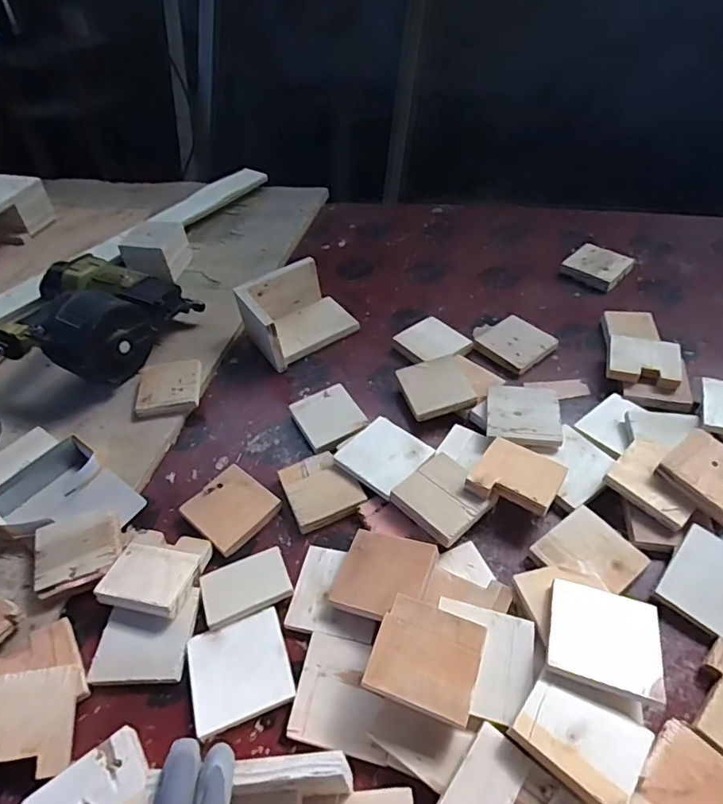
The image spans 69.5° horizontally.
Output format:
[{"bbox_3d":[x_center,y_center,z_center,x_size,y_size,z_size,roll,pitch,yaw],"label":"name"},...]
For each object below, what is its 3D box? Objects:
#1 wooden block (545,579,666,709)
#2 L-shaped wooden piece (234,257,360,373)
[{"bbox_3d":[0.214,0.207,0.459,0.091,0.007,0.093,12,37,17],"label":"wooden block"},{"bbox_3d":[-0.102,-0.148,0.830,0.161,0.080,0.120,-29,50,-21],"label":"L-shaped wooden piece"}]

